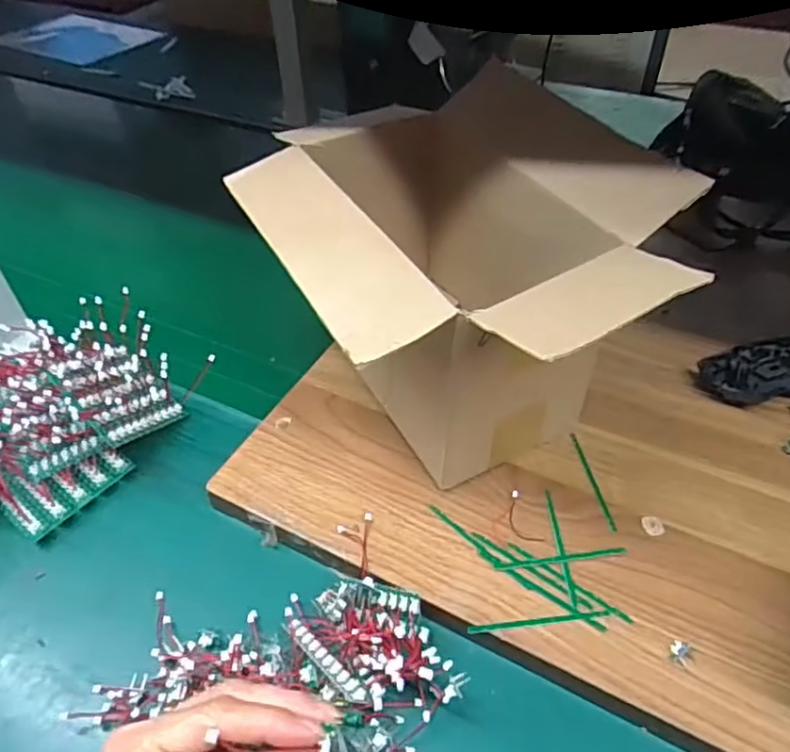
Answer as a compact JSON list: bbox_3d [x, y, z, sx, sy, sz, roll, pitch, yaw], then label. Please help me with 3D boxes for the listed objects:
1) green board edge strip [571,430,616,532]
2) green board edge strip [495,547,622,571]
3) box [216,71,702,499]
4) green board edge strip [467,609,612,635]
[{"bbox_3d":[0.145,0.075,0.460,0.005,0.004,0.086,-6,46,-4],"label":"green board edge strip"},{"bbox_3d":[0.110,0.122,0.418,0.086,0.004,0.005,-6,46,-4],"label":"green board edge strip"},{"bbox_3d":[0.045,-0.059,0.470,0.238,0.185,0.308,-23,49,-19],"label":"box"},{"bbox_3d":[0.091,0.152,0.391,0.090,0.006,0.005,-5,46,-3],"label":"green board edge strip"}]

